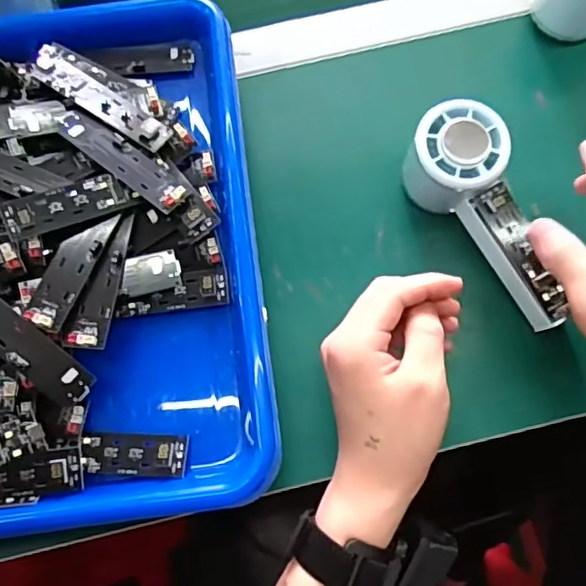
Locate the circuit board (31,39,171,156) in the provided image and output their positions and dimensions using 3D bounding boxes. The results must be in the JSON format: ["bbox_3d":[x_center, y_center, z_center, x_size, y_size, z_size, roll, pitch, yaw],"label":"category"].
[{"bbox_3d":[-0.124,-0.125,0.375,0.098,0.006,0.027,36,58,3],"label":"circuit board"}]

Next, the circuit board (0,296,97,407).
[{"bbox_3d":[-0.150,0.026,0.326,0.092,0.009,0.021,43,77,-7],"label":"circuit board"}]

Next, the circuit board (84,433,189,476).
[{"bbox_3d":[-0.091,0.092,0.334,0.060,0.009,0.022,0,73,1],"label":"circuit board"}]

